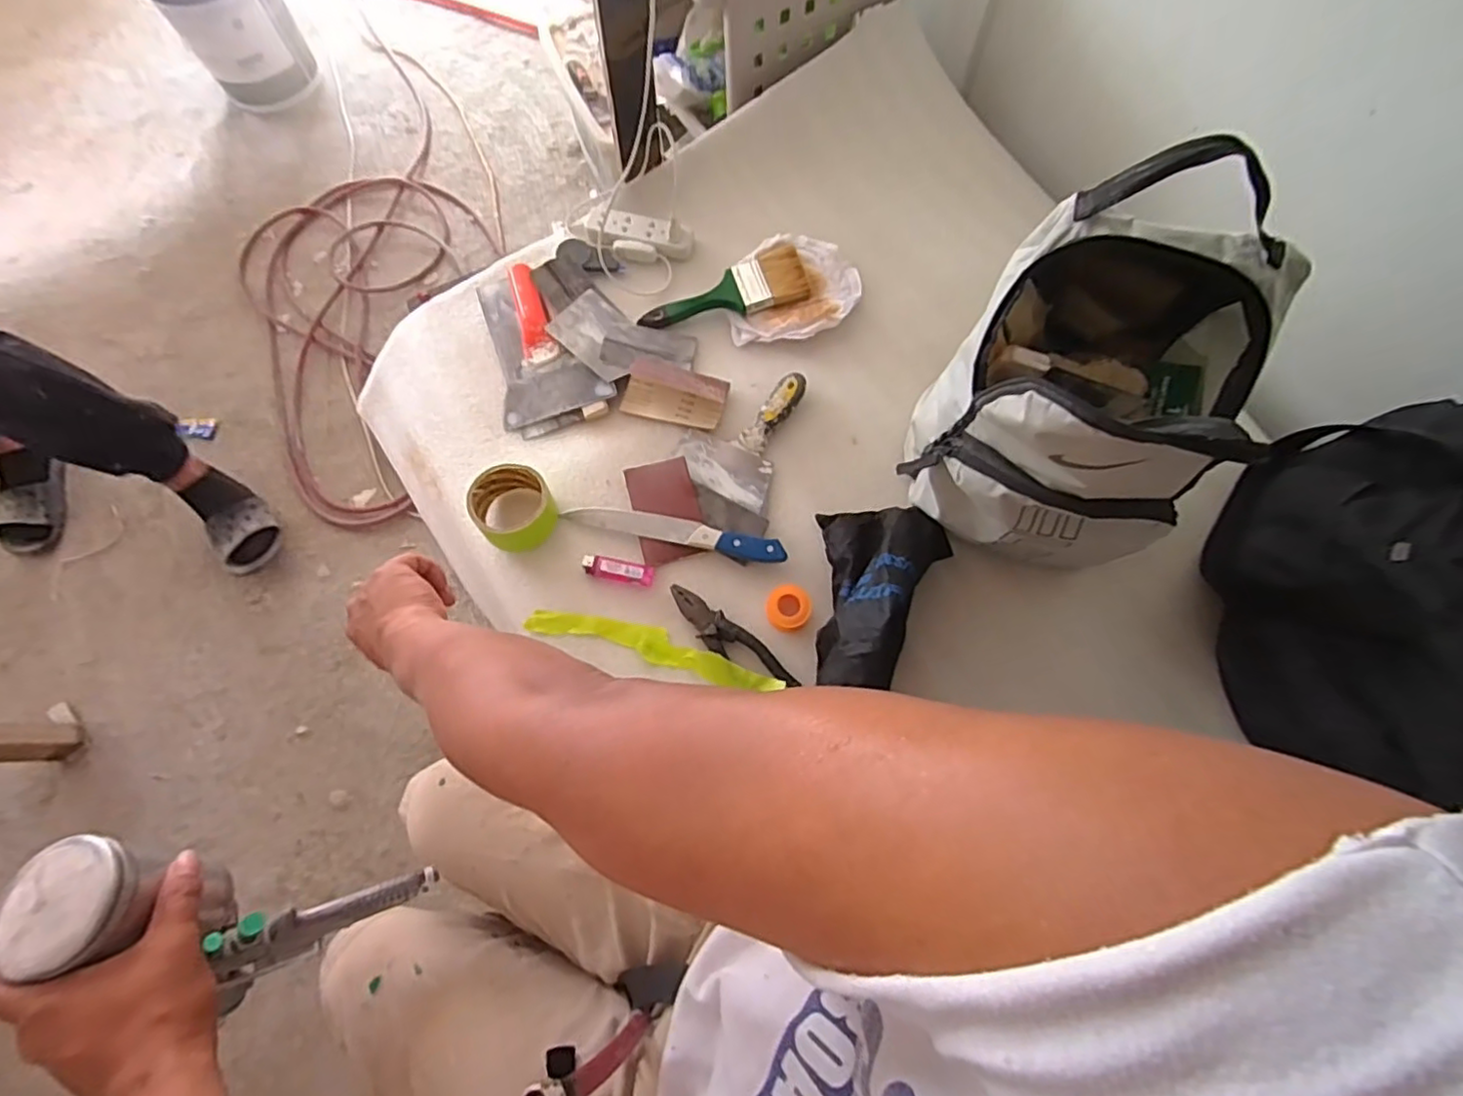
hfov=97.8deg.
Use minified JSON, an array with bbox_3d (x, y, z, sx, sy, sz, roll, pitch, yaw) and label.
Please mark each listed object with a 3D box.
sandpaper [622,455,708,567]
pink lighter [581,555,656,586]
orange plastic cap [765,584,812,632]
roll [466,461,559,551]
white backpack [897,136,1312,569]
[{"bbox_3d":[-0.076,-0.045,0.743,0.075,0.009,0.120,-15,77,-2],"label":"sandpaper"},{"bbox_3d":[-0.126,0.024,0.710,0.079,0.008,0.024,9,69,5],"label":"pink lighter"},{"bbox_3d":[0.063,0.065,0.690,0.047,0.022,0.045,0,69,1],"label":"orange plastic cap"},{"bbox_3d":[-0.246,-0.046,0.722,0.085,0.048,0.086,0,69,1],"label":"roll"},{"bbox_3d":[0.295,-0.118,0.571,0.214,0.341,0.247,13,70,6],"label":"white backpack"}]

